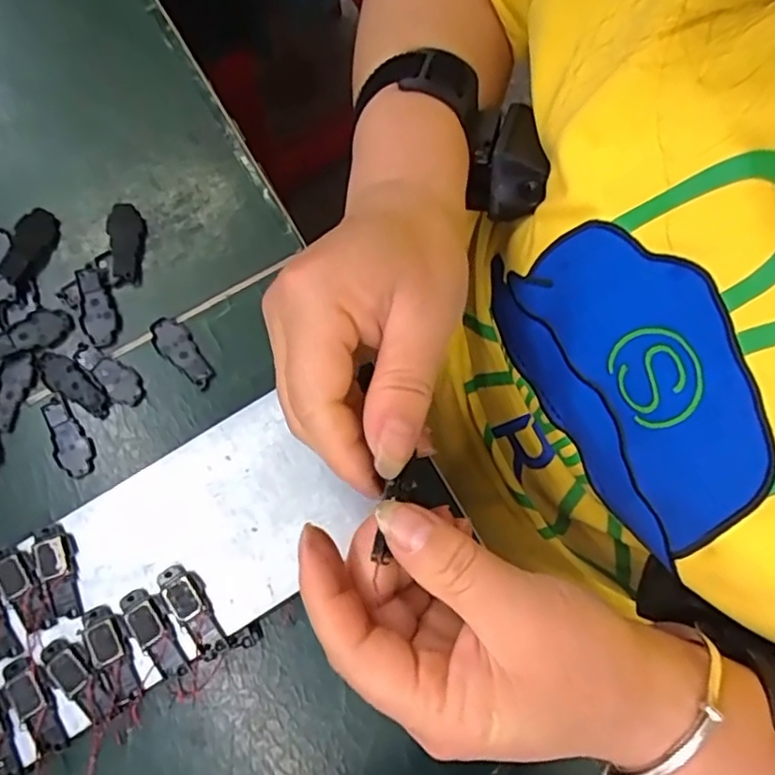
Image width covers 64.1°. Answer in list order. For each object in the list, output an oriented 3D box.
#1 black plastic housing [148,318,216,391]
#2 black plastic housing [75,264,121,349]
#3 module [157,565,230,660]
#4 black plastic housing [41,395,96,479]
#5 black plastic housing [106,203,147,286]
[{"bbox_3d":[-0.097,-0.017,0.292,0.017,0.004,0.041,-36,81,-7],"label":"black plastic housing"},{"bbox_3d":[-0.138,-0.039,0.296,0.017,0.005,0.040,-8,78,-2],"label":"black plastic housing"},{"bbox_3d":[-0.079,0.091,0.254,0.015,0.006,0.040,-35,81,-7],"label":"module"},{"bbox_3d":[-0.147,0.023,0.284,0.017,0.004,0.039,-27,80,-6],"label":"black plastic housing"},{"bbox_3d":[-0.127,-0.072,0.300,0.016,0.005,0.040,-4,78,-1],"label":"black plastic housing"}]

